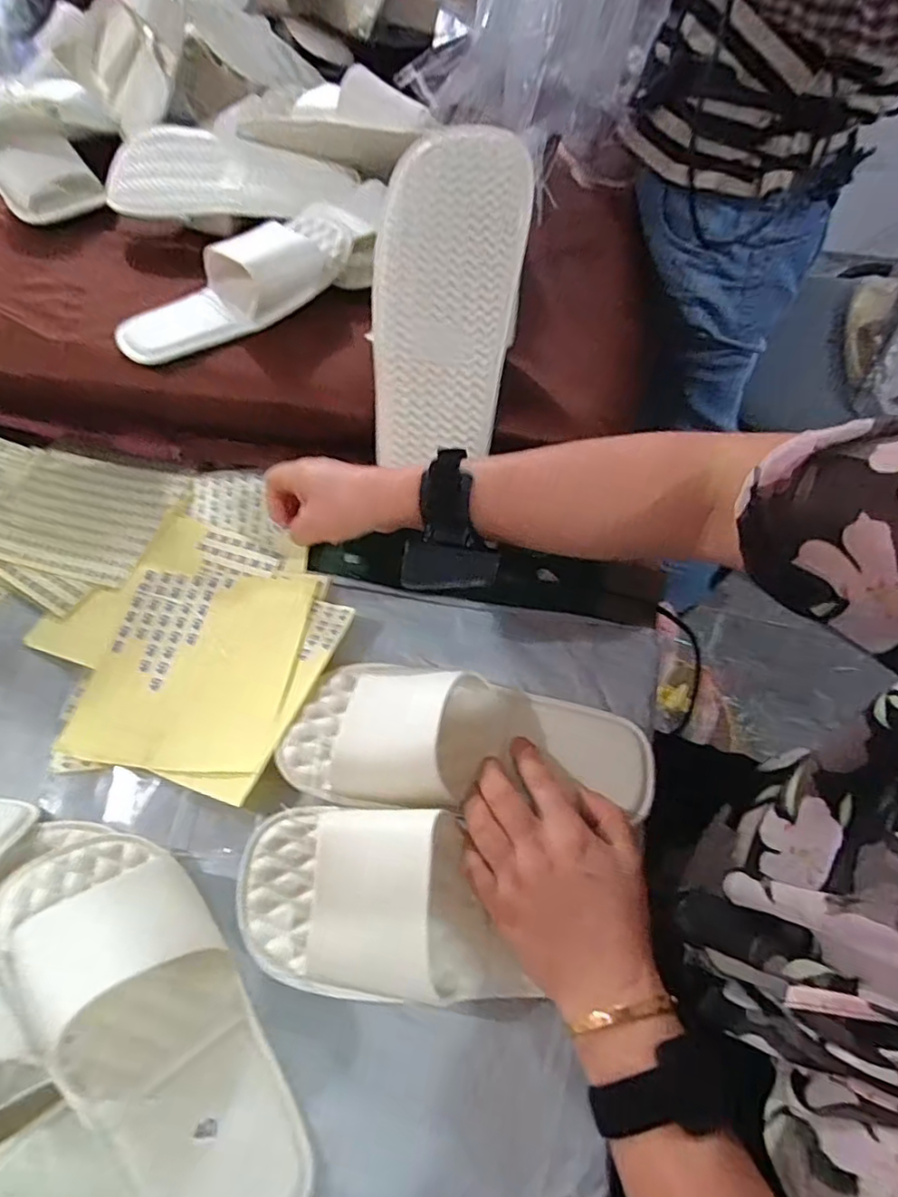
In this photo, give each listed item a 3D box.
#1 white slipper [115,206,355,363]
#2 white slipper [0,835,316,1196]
[{"bbox_3d":[-0.195,-0.294,0.559,0.236,0.058,0.088,-30,61,-17],"label":"white slipper"},{"bbox_3d":[-0.155,0.219,0.320,0.236,0.063,0.096,44,35,22],"label":"white slipper"}]

